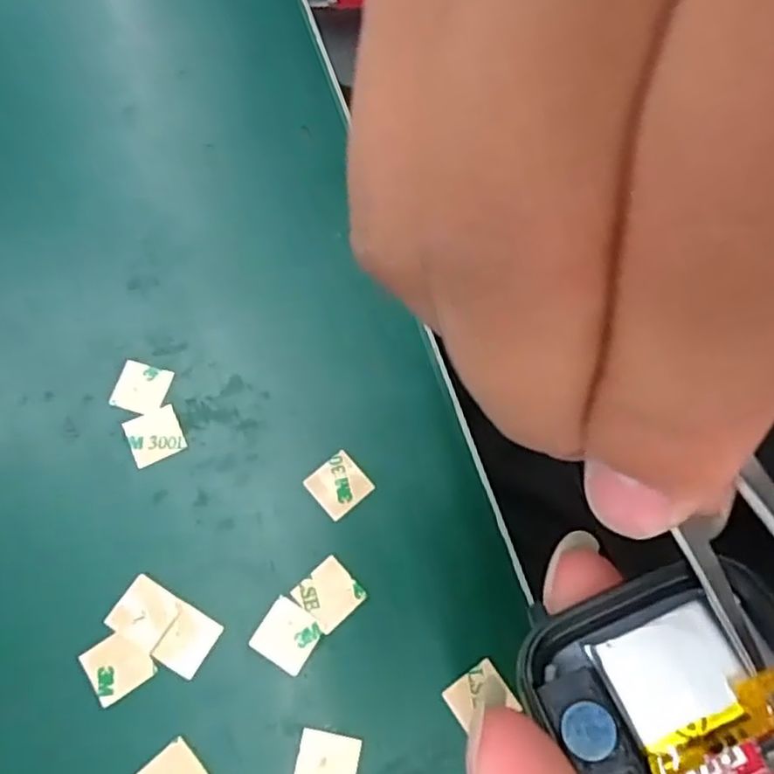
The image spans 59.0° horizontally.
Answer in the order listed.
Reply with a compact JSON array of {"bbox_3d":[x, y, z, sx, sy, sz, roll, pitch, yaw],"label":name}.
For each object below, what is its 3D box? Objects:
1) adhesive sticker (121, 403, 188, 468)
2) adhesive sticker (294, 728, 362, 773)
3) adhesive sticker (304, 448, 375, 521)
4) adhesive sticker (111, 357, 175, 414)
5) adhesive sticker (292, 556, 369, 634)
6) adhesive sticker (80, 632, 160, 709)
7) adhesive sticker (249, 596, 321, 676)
[{"bbox_3d":[-0.069,0.014,0.202,0.015,0.004,0.015,-24,70,-10],"label":"adhesive sticker"},{"bbox_3d":[-0.015,0.095,0.172,0.015,0.004,0.015,10,66,2],"label":"adhesive sticker"},{"bbox_3d":[-0.014,0.028,0.199,0.015,0.004,0.015,-40,75,-16],"label":"adhesive sticker"},{"bbox_3d":[-0.075,0.000,0.208,0.015,0.004,0.015,15,70,3],"label":"adhesive sticker"},{"bbox_3d":[-0.016,0.057,0.187,0.015,0.004,0.015,-40,74,-17],"label":"adhesive sticker"},{"bbox_3d":[-0.070,0.072,0.177,0.015,0.004,0.015,-33,73,-14],"label":"adhesive sticker"},{"bbox_3d":[-0.027,0.066,0.183,0.015,0.004,0.015,32,71,10],"label":"adhesive sticker"}]

